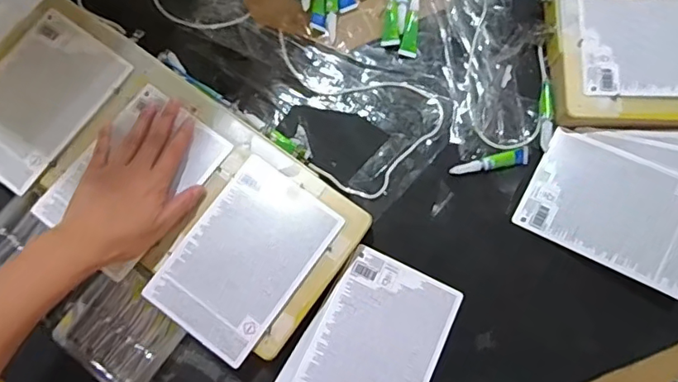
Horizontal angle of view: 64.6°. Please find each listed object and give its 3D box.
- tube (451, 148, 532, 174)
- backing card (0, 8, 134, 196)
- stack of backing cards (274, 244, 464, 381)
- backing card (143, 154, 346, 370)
[{"bbox_3d":[0.159,-0.028,0.564,0.084,0.007,0.016,-12,77,-2],"label":"tube"},{"bbox_3d":[-0.309,-0.094,0.548,0.114,0.007,0.168,36,80,9],"label":"backing card"},{"bbox_3d":[0.028,0.157,0.513,0.124,0.029,0.186,29,79,7],"label":"stack of backing cards"},{"bbox_3d":[-0.089,0.062,0.510,0.115,0.006,0.168,35,79,9],"label":"backing card"}]

